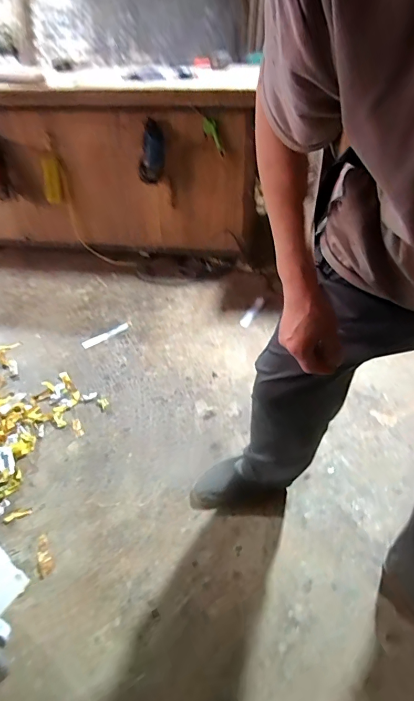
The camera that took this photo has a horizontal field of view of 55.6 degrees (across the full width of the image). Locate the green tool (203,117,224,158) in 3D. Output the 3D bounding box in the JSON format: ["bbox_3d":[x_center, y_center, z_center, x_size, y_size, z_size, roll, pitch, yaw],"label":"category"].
[{"bbox_3d":[0.029,-0.901,1.665,0.053,0.172,0.034,-36,44,2],"label":"green tool"}]

